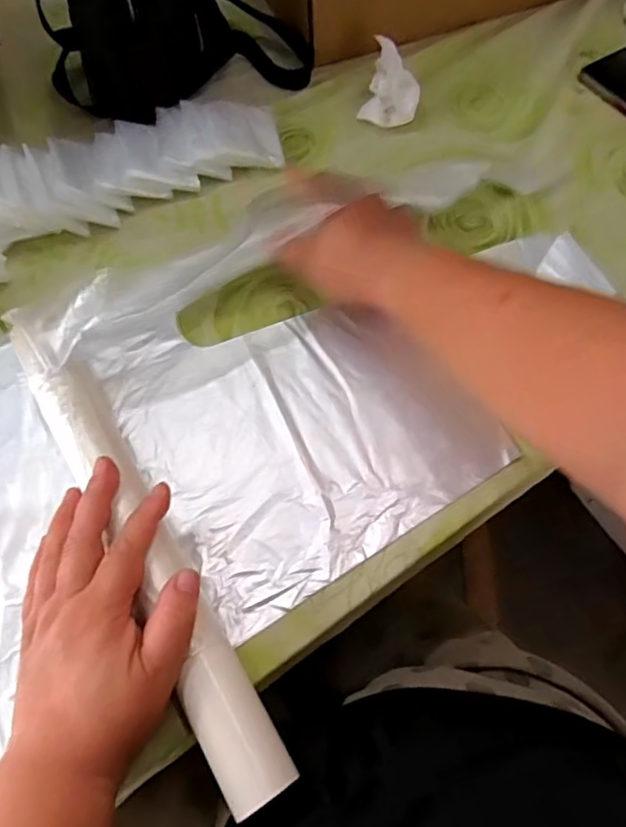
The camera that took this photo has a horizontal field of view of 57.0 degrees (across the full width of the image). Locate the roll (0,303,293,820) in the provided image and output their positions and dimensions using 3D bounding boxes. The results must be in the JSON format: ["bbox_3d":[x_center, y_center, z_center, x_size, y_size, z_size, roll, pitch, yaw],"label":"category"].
[{"bbox_3d":[-0.117,0.076,0.379,0.045,0.046,0.348,-29,70,-13],"label":"roll"}]

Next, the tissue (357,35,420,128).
[{"bbox_3d":[0.077,-0.319,0.563,0.057,0.052,0.061,10,65,5],"label":"tissue"}]

